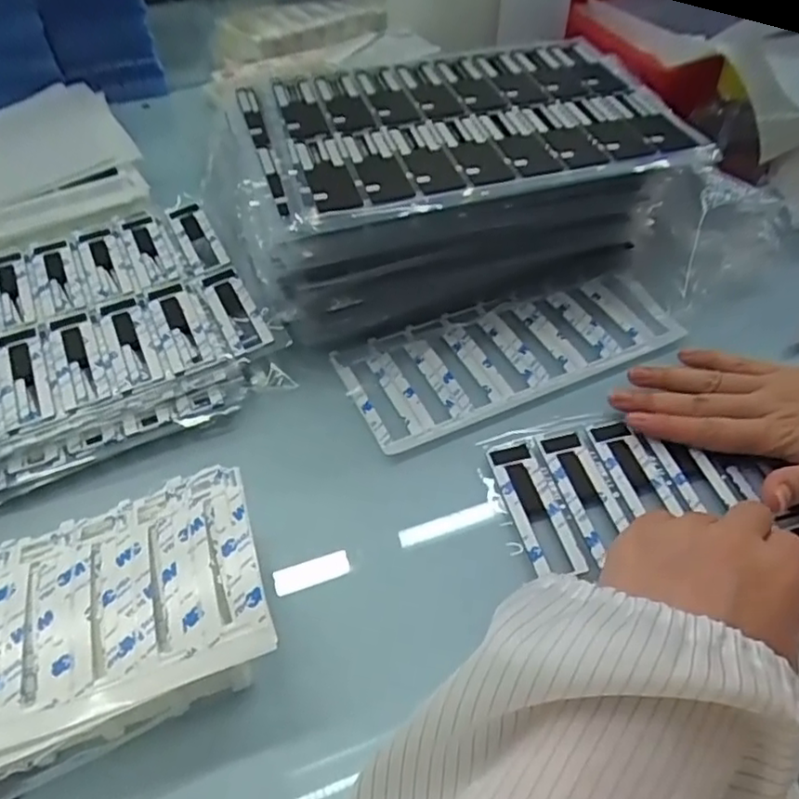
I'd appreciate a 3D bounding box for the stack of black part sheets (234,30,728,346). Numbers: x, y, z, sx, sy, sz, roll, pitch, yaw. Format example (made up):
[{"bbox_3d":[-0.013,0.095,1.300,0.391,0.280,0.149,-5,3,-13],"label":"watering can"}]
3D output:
[{"bbox_3d":[0.030,-0.170,0.490,0.294,0.100,0.210,-15,50,-12],"label":"stack of black part sheets"}]

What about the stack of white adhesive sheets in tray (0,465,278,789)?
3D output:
[{"bbox_3d":[-0.187,0.113,0.284,0.255,0.028,0.111,-14,50,-11],"label":"stack of white adhesive sheets in tray"}]

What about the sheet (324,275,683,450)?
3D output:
[{"bbox_3d":[0.075,-0.037,0.439,0.223,0.017,0.092,-20,53,-13],"label":"sheet"}]

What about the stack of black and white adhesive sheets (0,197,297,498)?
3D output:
[{"bbox_3d":[-0.259,-0.030,0.428,0.311,0.023,0.219,-23,54,-16],"label":"stack of black and white adhesive sheets"}]

